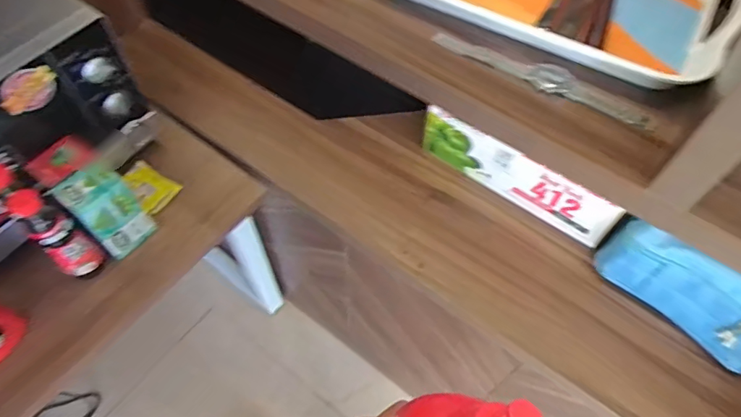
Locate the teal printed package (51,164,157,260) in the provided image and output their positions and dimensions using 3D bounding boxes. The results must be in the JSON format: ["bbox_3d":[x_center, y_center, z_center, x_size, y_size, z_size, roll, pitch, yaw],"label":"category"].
[{"bbox_3d":[-0.397,0.003,0.760,0.054,0.146,0.080,37,64,20],"label":"teal printed package"}]

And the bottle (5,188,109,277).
[{"bbox_3d":[-0.449,0.039,0.720,0.044,0.175,0.055,33,63,18],"label":"bottle"}]

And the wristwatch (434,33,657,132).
[{"bbox_3d":[0.160,-0.125,0.473,0.210,0.007,0.033,26,61,15],"label":"wristwatch"}]

